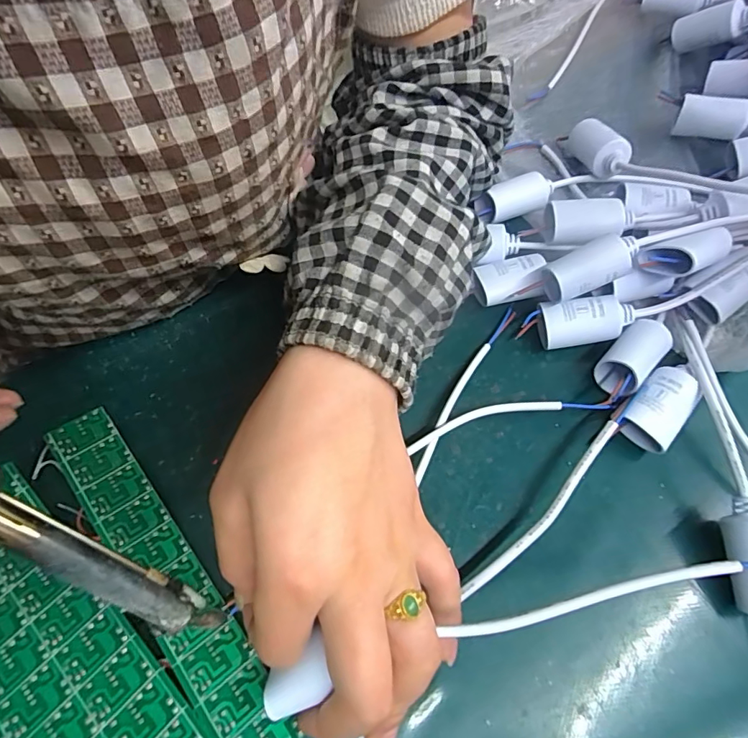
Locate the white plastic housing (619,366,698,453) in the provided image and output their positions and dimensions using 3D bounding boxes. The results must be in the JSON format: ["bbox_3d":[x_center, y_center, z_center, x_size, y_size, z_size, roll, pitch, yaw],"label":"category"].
[{"bbox_3d":[0.155,0.022,0.266,0.027,0.028,0.041,36,69,15],"label":"white plastic housing"}]

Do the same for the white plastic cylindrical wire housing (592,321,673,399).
[{"bbox_3d":[0.147,-0.005,0.276,0.024,0.026,0.045,40,70,17],"label":"white plastic cylindrical wire housing"}]

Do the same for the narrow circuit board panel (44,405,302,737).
[{"bbox_3d":[-0.101,0.095,0.227,0.031,0.004,0.186,-30,68,-32],"label":"narrow circuit board panel"}]

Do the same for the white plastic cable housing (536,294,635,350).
[{"bbox_3d":[0.124,-0.025,0.285,0.050,0.029,0.025,-2,65,-2],"label":"white plastic cable housing"}]

